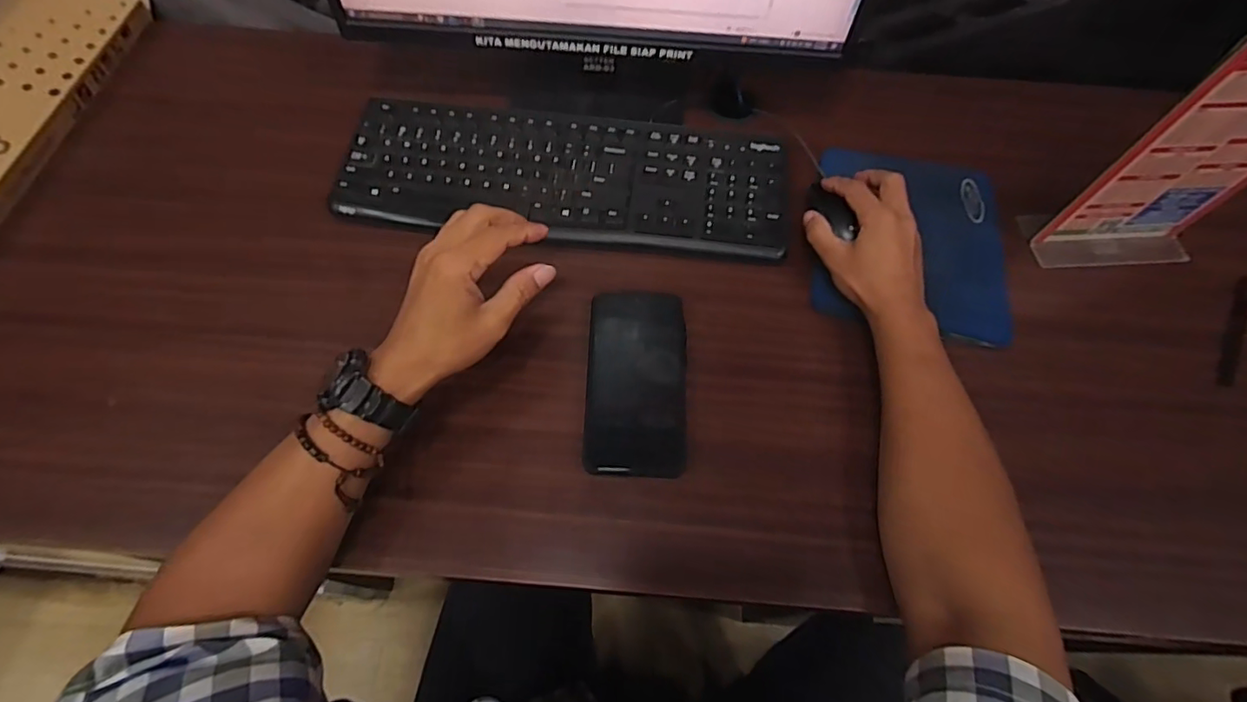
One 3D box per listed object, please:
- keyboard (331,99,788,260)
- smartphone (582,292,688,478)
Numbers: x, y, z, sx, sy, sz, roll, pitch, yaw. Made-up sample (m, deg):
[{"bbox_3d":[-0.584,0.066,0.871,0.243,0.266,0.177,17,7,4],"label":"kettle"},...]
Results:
[{"bbox_3d":[-0.057,-0.171,0.547,0.424,0.026,0.147,4,63,1],"label":"keyboard"},{"bbox_3d":[0.011,0.022,0.458,0.080,0.014,0.159,2,63,0],"label":"smartphone"}]

